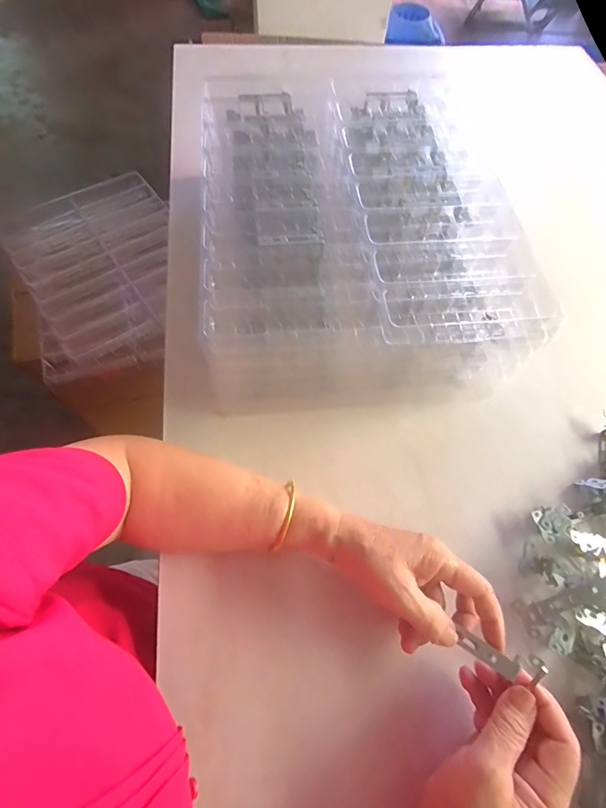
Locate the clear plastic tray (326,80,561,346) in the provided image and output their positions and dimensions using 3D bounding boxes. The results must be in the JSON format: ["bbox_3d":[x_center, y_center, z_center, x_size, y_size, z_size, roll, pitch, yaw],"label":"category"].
[{"bbox_3d":[0.147,-0.250,0.472,0.184,0.045,0.434,-3,65,-4],"label":"clear plastic tray"}]

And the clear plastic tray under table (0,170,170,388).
[{"bbox_3d":[-0.420,-0.285,0.820,0.327,0.050,0.457,-25,69,-14],"label":"clear plastic tray under table"}]

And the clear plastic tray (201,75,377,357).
[{"bbox_3d":[-0.035,-0.251,0.452,0.182,0.030,0.444,-5,65,-5],"label":"clear plastic tray"}]

